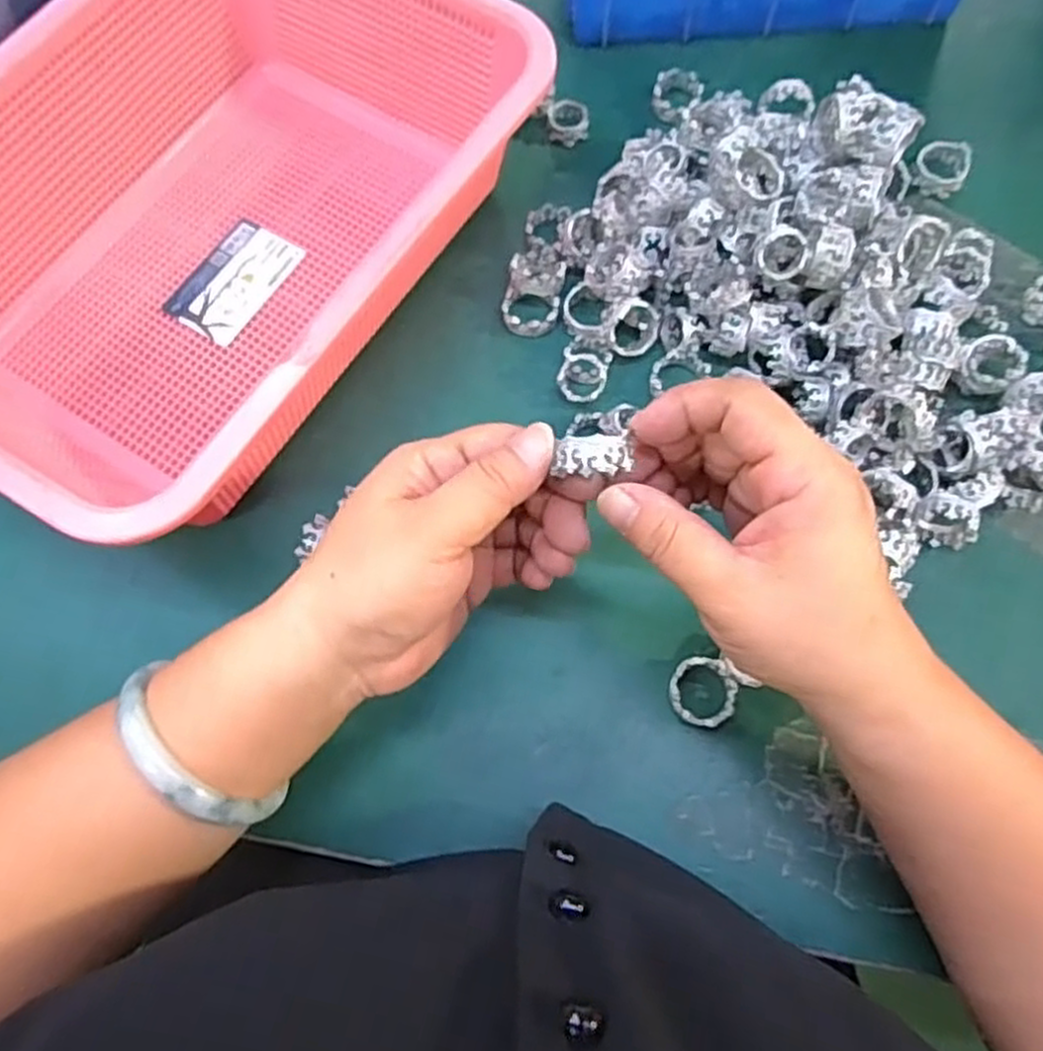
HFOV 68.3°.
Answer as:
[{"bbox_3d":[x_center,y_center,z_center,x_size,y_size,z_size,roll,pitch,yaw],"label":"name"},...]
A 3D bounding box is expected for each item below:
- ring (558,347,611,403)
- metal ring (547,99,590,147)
[{"bbox_3d":[0.030,-0.072,0.368,0.022,0.014,0.029,15,74,6],"label":"ring"},{"bbox_3d":[0.025,-0.221,0.424,0.023,0.012,0.020,3,73,2],"label":"metal ring"}]

